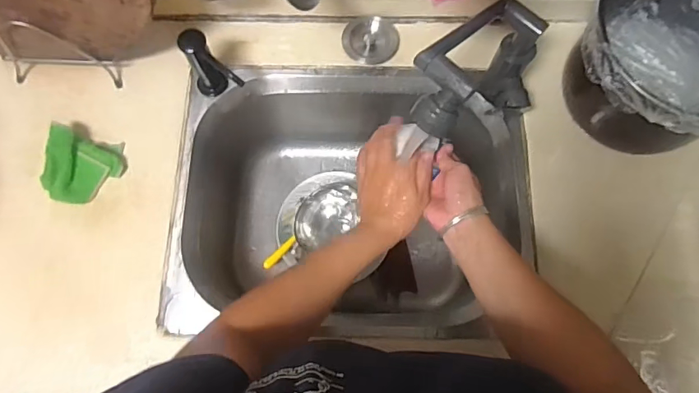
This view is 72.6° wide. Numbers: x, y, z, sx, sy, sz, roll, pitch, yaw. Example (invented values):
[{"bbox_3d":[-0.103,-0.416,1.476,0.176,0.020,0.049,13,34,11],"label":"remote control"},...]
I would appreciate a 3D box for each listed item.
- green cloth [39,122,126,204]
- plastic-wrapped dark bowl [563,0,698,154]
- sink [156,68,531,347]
[{"bbox_3d":[-0.377,-0.042,0.669,0.095,0.044,0.099,11,73,3],"label":"green cloth"},{"bbox_3d":[0.416,-0.163,0.645,0.221,0.180,0.225,0,73,0],"label":"plastic-wrapped dark bowl"},{"bbox_3d":[0.005,0.011,0.783,0.502,0.228,0.429,1,73,0],"label":"sink"}]

